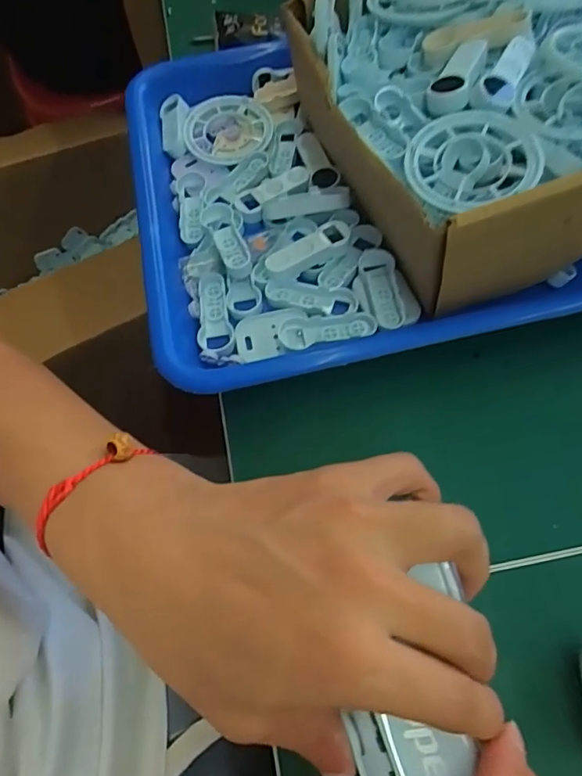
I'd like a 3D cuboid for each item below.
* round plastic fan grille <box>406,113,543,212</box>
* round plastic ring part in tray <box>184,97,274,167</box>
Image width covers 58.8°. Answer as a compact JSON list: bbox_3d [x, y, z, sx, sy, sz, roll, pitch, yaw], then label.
[{"bbox_3d":[0.080,-0.099,0.225,0.058,0.011,0.047,-10,63,-2],"label":"round plastic fan grille"},{"bbox_3d":[-0.040,-0.166,0.330,0.055,0.011,0.047,5,64,6],"label":"round plastic ring part in tray"}]

